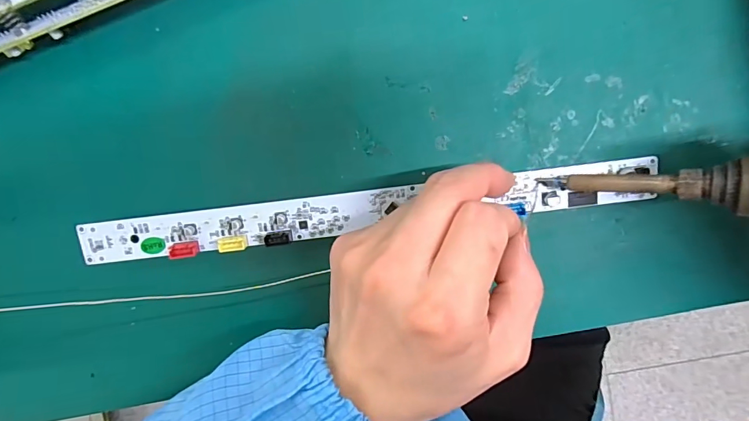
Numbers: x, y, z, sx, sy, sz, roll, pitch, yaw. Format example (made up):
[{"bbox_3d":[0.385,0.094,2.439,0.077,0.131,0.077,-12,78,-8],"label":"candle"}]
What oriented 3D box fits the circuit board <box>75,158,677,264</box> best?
[{"bbox_3d":[-0.005,0.001,0.213,0.283,0.006,0.022,-7,97,1],"label":"circuit board"}]

